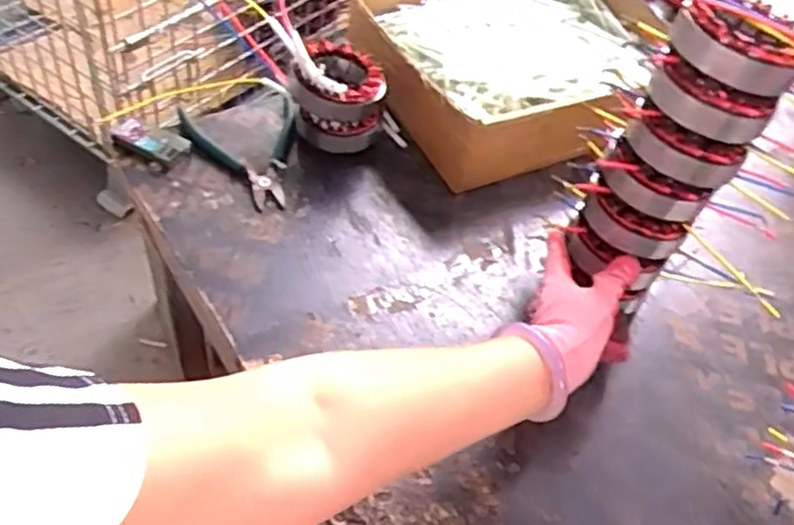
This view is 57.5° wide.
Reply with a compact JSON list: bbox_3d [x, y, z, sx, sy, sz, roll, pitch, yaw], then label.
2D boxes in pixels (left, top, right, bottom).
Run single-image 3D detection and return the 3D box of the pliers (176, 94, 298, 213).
[{"bbox_3d":[-0.143,-0.105,0.700,0.112,0.022,0.134,-11,53,-18],"label":"pliers"}]

